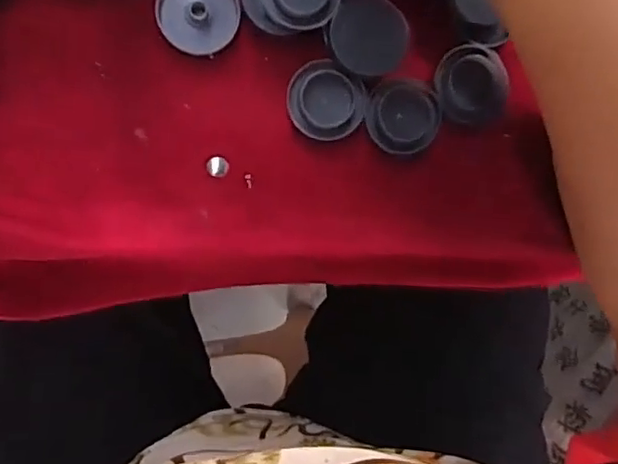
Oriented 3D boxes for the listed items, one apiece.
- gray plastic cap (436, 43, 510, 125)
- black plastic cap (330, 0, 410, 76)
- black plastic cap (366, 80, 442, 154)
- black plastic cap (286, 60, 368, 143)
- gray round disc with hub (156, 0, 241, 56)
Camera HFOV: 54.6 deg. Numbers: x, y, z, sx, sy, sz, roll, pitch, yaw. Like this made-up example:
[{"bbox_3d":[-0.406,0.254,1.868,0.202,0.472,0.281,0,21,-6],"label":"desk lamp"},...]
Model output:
[{"bbox_3d":[0.073,-0.065,0.266,0.033,0.005,0.033,0,92,-8],"label":"gray plastic cap"},{"bbox_3d":[0.025,-0.085,0.255,0.031,0.006,0.035,-20,95,-7],"label":"black plastic cap"},{"bbox_3d":[0.041,-0.050,0.262,0.033,0.004,0.031,0,92,-8],"label":"black plastic cap"},{"bbox_3d":[0.007,-0.056,0.258,0.032,0.006,0.031,0,92,-8],"label":"black plastic cap"},{"bbox_3d":[-0.046,-0.091,0.249,0.033,0.008,0.032,0,92,-8],"label":"gray round disc with hub"}]

